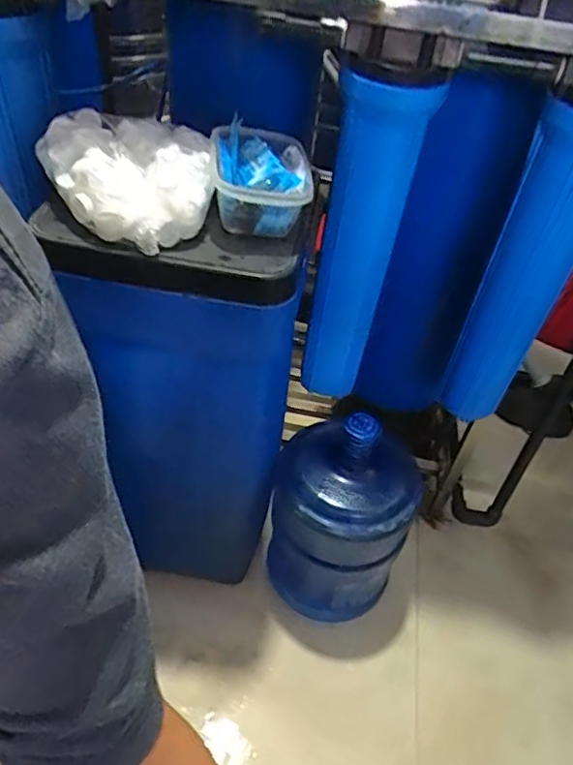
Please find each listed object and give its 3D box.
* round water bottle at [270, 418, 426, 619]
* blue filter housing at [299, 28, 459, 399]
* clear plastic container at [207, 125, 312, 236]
[{"bbox_3d":[0.099,0.248,1.080,0.232,0.448,0.225,3,45,-3],"label":"round water bottle"},{"bbox_3d":[0.098,-0.178,0.825,0.147,0.542,0.125,11,45,4],"label":"blue filter housing"},{"bbox_3d":[-0.034,-0.248,0.722,0.116,0.087,0.162,-2,46,-9],"label":"clear plastic container"}]

